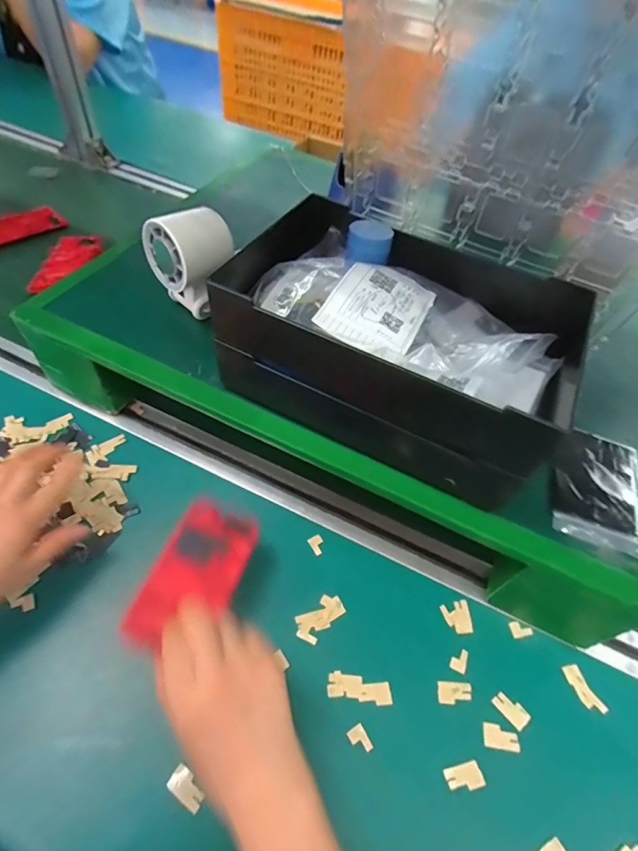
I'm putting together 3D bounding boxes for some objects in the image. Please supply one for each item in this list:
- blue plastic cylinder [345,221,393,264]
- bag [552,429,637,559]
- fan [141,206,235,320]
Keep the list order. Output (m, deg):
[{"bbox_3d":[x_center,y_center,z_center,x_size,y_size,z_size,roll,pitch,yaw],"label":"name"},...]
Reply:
[{"bbox_3d":[0.043,-0.159,0.386,0.042,0.021,0.034,-12,55,-16],"label":"blue plastic cylinder"},{"bbox_3d":[0.230,0.049,0.368,0.074,0.011,0.107,20,52,8],"label":"bag"},{"bbox_3d":[-0.120,-0.154,0.420,0.067,0.090,0.057,33,55,17],"label":"fan"}]

